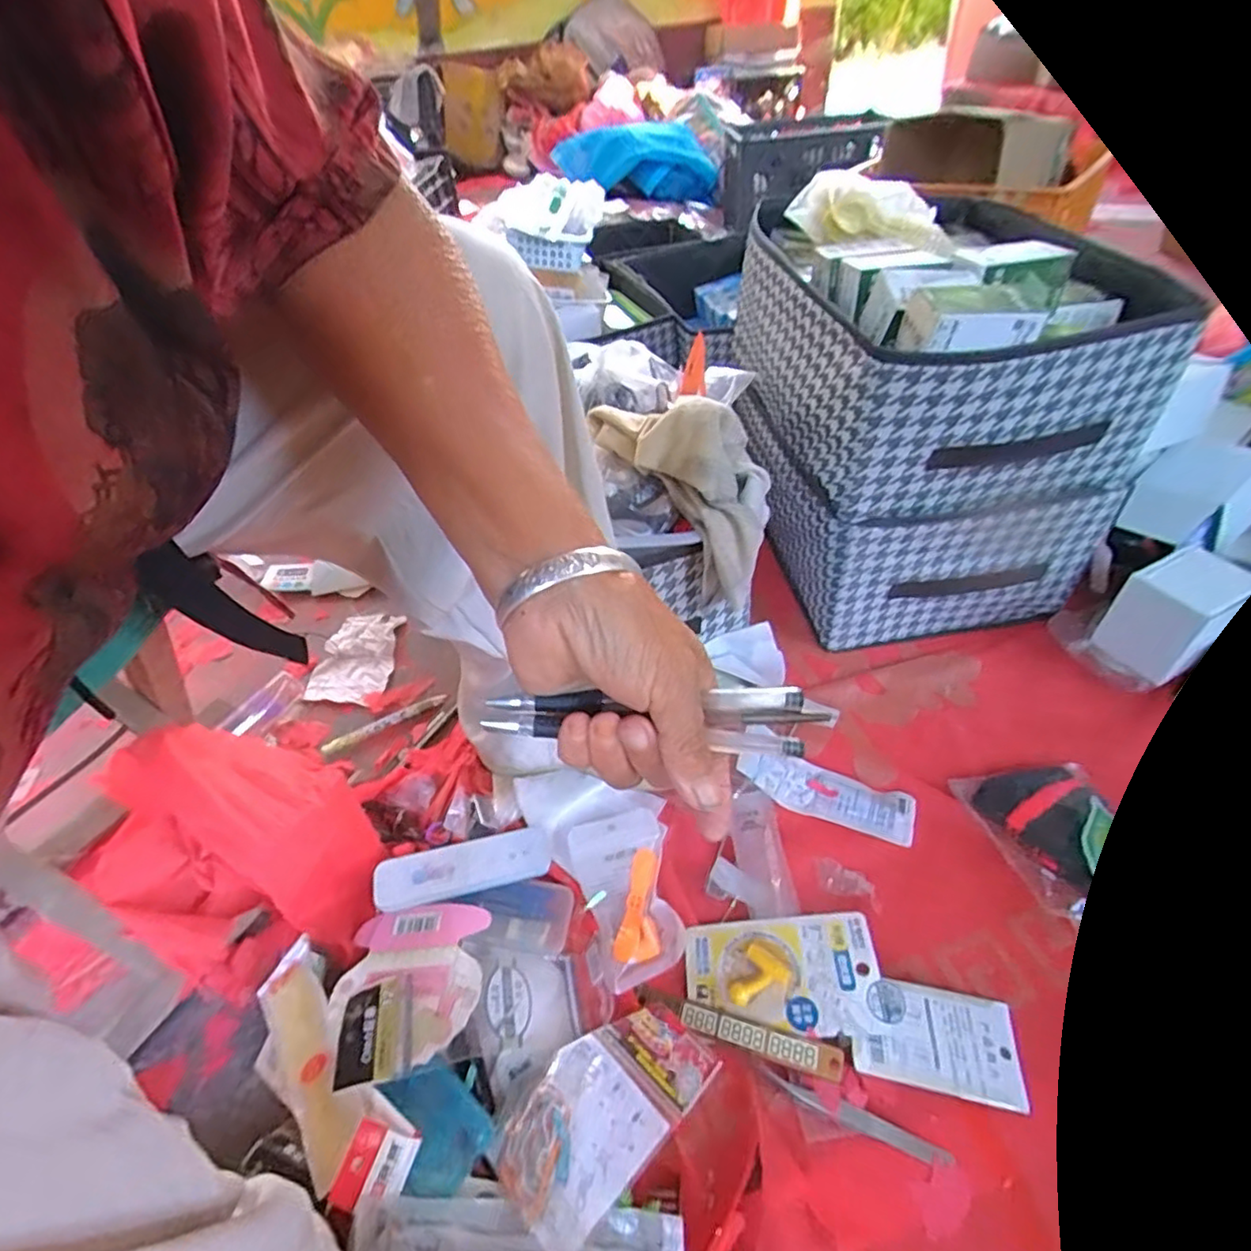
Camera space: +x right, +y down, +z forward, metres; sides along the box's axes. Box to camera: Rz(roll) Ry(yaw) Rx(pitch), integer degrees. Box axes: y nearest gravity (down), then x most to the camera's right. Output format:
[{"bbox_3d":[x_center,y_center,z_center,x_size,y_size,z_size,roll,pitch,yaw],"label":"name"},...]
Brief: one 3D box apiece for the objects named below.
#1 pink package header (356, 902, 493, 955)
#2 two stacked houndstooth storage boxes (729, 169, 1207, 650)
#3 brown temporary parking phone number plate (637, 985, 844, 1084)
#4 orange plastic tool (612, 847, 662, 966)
[{"bbox_3d":[-0.161,0.237,0.486,0.103,0.007,0.031,-6,44,0],"label":"pink package header"},{"bbox_3d":[0.308,-0.224,0.698,0.288,0.339,0.370,-11,44,-5],"label":"two stacked houndstooth storage boxes"},{"bbox_3d":[0.077,0.286,0.437,0.143,0.014,0.019,11,46,17],"label":"brown temporary parking phone number plate"},{"bbox_3d":[0.016,0.228,0.502,0.033,0.020,0.083,7,45,13],"label":"orange plastic tool"}]

